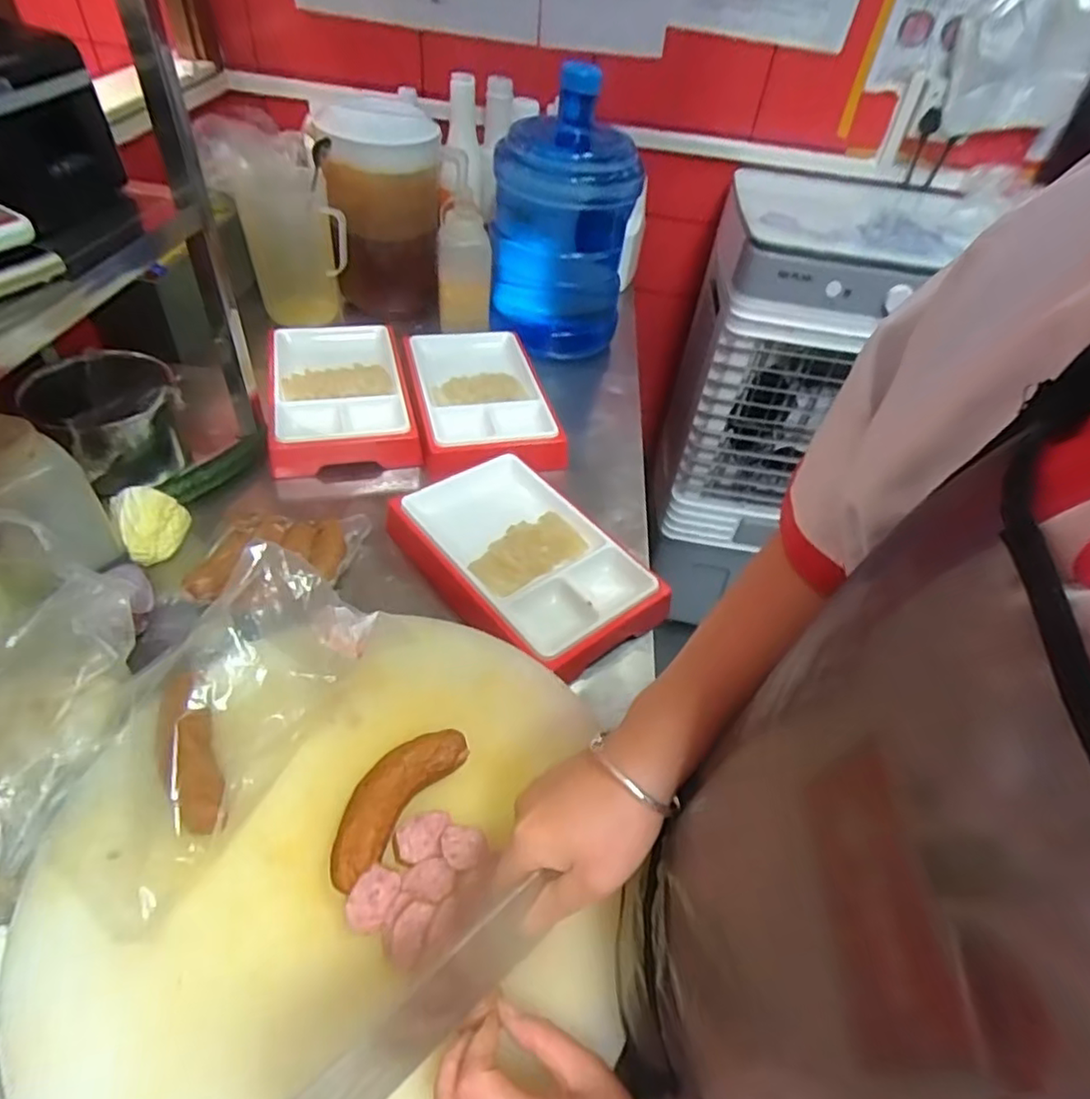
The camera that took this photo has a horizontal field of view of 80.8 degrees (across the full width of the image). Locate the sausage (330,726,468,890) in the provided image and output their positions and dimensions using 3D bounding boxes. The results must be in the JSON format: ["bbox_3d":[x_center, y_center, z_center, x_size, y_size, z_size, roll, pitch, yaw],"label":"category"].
[{"bbox_3d":[-0.112,0.187,0.477,0.051,0.035,0.132,29,50,19],"label":"sausage"}]

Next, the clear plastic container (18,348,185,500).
[{"bbox_3d":[-0.492,-0.138,0.744,0.140,0.132,0.125,-25,55,-27],"label":"clear plastic container"}]

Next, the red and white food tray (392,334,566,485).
[{"bbox_3d":[-0.086,-0.214,0.887,0.197,0.052,0.262,-9,49,-15],"label":"red and white food tray"}]

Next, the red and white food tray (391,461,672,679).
[{"bbox_3d":[-0.021,0.018,0.741,0.208,0.070,0.288,-28,56,-29],"label":"red and white food tray"}]

